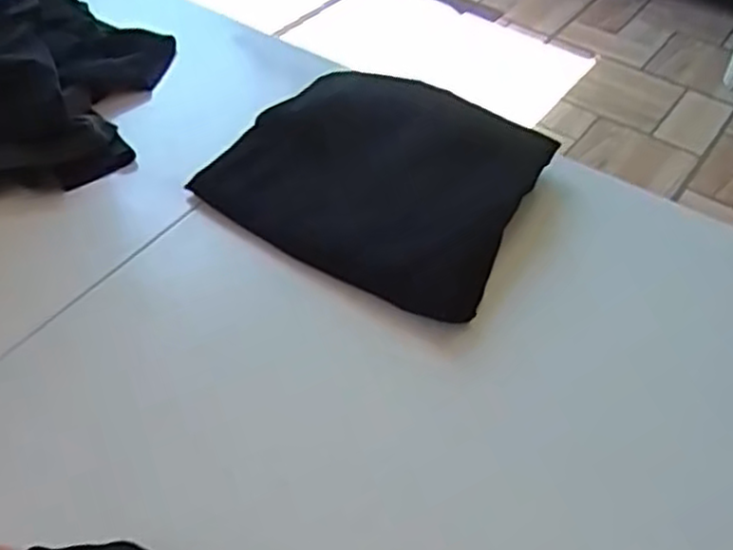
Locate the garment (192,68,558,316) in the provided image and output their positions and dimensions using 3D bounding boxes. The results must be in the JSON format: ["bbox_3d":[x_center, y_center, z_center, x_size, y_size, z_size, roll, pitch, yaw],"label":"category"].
[{"bbox_3d":[0.018,-0.109,0.742,0.295,0.061,0.263,26,52,20],"label":"garment"}]

